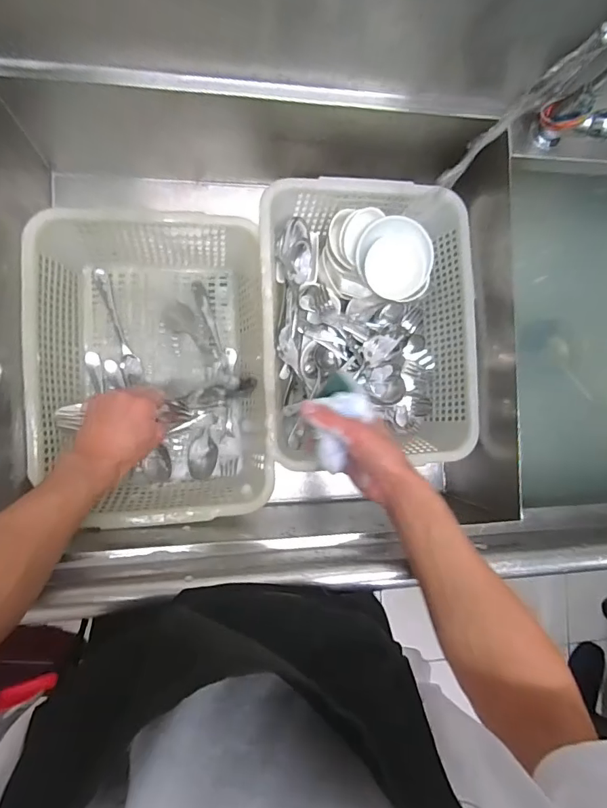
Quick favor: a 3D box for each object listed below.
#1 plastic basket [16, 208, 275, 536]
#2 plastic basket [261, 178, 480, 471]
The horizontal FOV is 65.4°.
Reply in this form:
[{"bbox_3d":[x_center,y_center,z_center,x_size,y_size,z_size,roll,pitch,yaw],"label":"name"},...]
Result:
[{"bbox_3d":[-0.200,-0.046,0.645,0.292,0.139,0.394,-3,88,-9],"label":"plastic basket"},{"bbox_3d":[0.090,-0.118,0.694,0.297,0.099,0.383,-2,88,-9],"label":"plastic basket"}]

